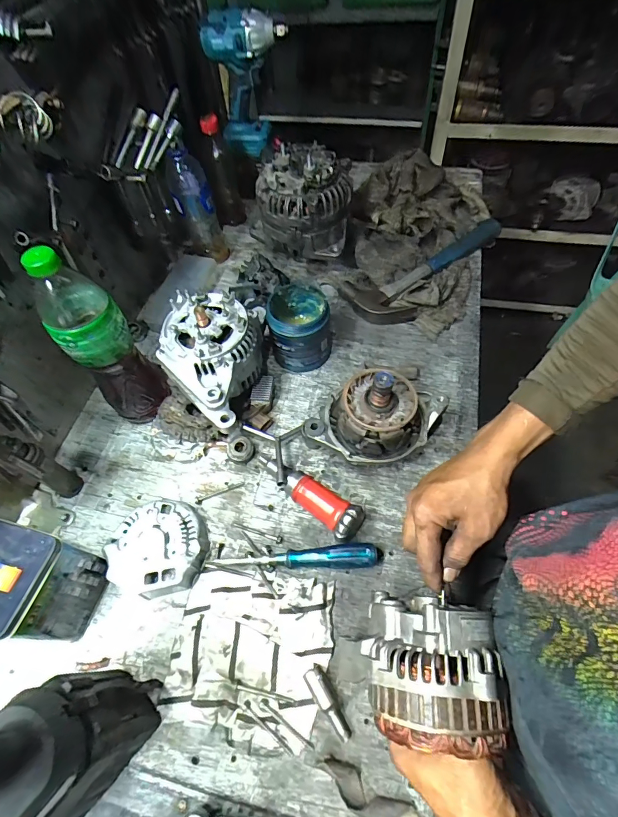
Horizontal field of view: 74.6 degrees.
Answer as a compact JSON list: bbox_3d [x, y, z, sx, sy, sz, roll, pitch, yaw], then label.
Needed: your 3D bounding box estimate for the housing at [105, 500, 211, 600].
[{"bbox_3d":[-0.180,0.166,0.491,0.113,0.038,0.112,16,61,13],"label":"housing"}]

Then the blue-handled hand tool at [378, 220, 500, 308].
[{"bbox_3d":[0.241,-0.266,0.729,0.314,0.022,0.046,-37,64,-17],"label":"blue-handled hand tool"}]

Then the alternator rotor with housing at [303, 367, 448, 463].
[{"bbox_3d":[0.084,0.006,0.506,0.139,0.144,0.127,24,63,17],"label":"alternator rotor with housing"}]

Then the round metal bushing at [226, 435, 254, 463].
[{"bbox_3d":[-0.093,0.057,0.559,0.035,0.024,0.032,-2,59,3],"label":"round metal bushing"}]

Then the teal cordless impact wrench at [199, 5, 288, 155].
[{"bbox_3d":[-0.107,-0.579,0.726,0.138,0.200,0.064,1,58,5],"label":"teal cordless impact wrench"}]

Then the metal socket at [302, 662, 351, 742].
[{"bbox_3d":[0.020,0.294,0.407,0.018,0.018,0.067,-32,62,-15],"label":"metal socket"}]

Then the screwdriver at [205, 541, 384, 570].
[{"bbox_3d":[-0.016,0.173,0.481,0.203,0.024,0.029,0,59,4],"label":"screwdriver"}]

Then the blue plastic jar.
[{"bbox_3d":[-0.015,-0.120,0.616,0.086,0.101,0.093,-2,59,3],"label":"blue plastic jar"}]

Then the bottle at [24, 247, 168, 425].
[{"bbox_3d":[-0.246,-0.074,0.504,0.062,0.273,0.073,-2,59,3],"label":"bottle"}]

